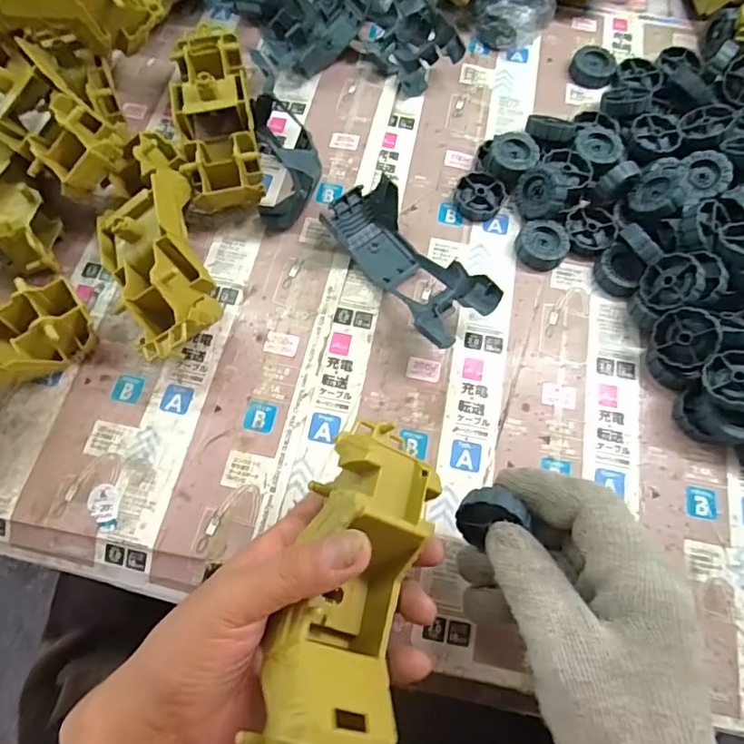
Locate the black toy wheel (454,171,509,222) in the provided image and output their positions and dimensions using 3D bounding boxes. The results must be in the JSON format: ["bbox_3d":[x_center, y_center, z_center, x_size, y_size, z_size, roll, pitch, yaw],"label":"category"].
[{"bbox_3d":[0.085,-0.137,0.420,0.039,0.016,0.037,0,68,0],"label":"black toy wheel"}]

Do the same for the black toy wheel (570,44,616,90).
[{"bbox_3d":[0.196,-0.270,0.474,0.037,0.013,0.037,0,69,0],"label":"black toy wheel"}]

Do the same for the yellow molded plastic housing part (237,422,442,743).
[{"bbox_3d":[-0.011,0.103,0.251,0.060,0.060,0.171,12,60,5],"label":"yellow molded plastic housing part"}]

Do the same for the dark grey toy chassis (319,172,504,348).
[{"bbox_3d":[0.025,-0.077,0.389,0.057,0.036,0.137,-36,72,-13],"label":"dark grey toy chassis"}]

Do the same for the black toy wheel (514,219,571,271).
[{"bbox_3d":[0.129,-0.096,0.405,0.038,0.014,0.036,0,68,0],"label":"black toy wheel"}]

